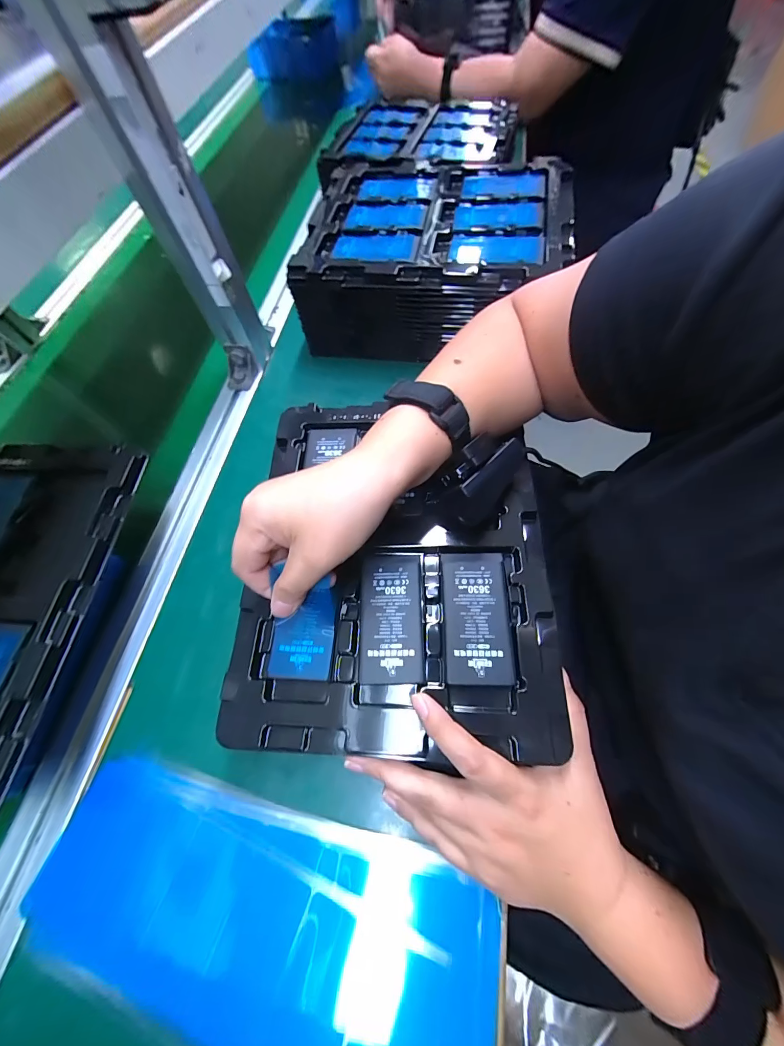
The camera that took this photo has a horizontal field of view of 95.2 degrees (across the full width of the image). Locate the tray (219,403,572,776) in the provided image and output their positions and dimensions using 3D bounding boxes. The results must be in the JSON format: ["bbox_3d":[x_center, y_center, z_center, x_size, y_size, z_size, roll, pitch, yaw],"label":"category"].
[{"bbox_3d":[0.001,0.017,0.271,0.215,0.020,0.266,0,65,1],"label":"tray"}]

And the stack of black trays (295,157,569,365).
[{"bbox_3d":[0.052,-0.300,0.419,0.279,0.105,0.211,6,65,9],"label":"stack of black trays"}]

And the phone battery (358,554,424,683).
[{"bbox_3d":[-0.001,0.064,0.252,0.043,0.005,0.087,-2,65,5],"label":"phone battery"}]

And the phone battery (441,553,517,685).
[{"bbox_3d":[0.058,0.063,0.246,0.044,0.005,0.087,-1,65,5],"label":"phone battery"}]

